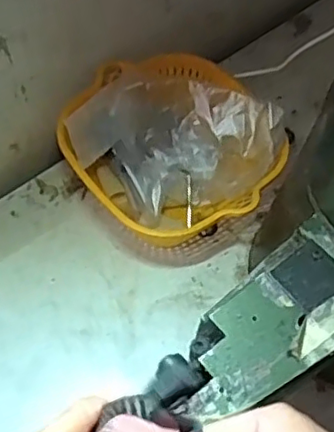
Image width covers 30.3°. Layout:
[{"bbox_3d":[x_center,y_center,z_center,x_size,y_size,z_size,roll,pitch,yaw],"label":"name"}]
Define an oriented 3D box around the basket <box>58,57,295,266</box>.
[{"bbox_3d":[0.006,-0.066,0.631,0.195,0.081,0.205,1,63,-2],"label":"basket"}]

